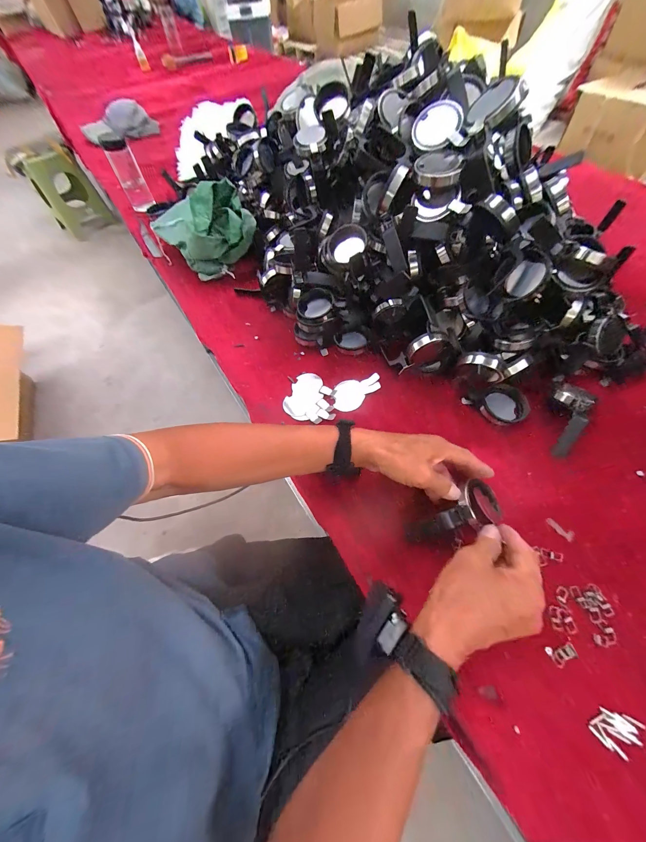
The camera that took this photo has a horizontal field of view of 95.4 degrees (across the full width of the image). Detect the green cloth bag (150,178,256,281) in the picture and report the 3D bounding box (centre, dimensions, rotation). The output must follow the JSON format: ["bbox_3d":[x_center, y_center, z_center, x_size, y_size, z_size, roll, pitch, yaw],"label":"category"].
[{"bbox_3d":[-0.262,-0.422,0.649,0.189,0.116,0.175,-22,62,-9],"label":"green cloth bag"}]

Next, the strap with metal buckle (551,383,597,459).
[{"bbox_3d":[0.369,0.001,0.439,0.025,0.049,0.109,9,94,9],"label":"strap with metal buckle"}]

